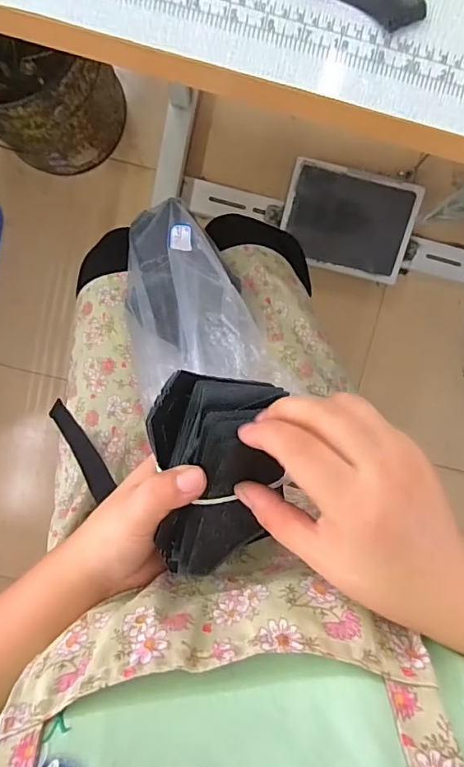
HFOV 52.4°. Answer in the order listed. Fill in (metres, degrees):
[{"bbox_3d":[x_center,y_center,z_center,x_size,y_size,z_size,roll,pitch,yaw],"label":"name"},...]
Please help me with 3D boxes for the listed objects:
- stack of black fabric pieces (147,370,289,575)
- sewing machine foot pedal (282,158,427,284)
[{"bbox_3d":[-0.013,0.054,0.270,0.073,0.029,0.114,8,96,-2],"label":"stack of black fabric pieces"},{"bbox_3d":[0.246,-0.343,1.005,0.267,0.030,0.199,12,113,-2],"label":"sewing machine foot pedal"}]

